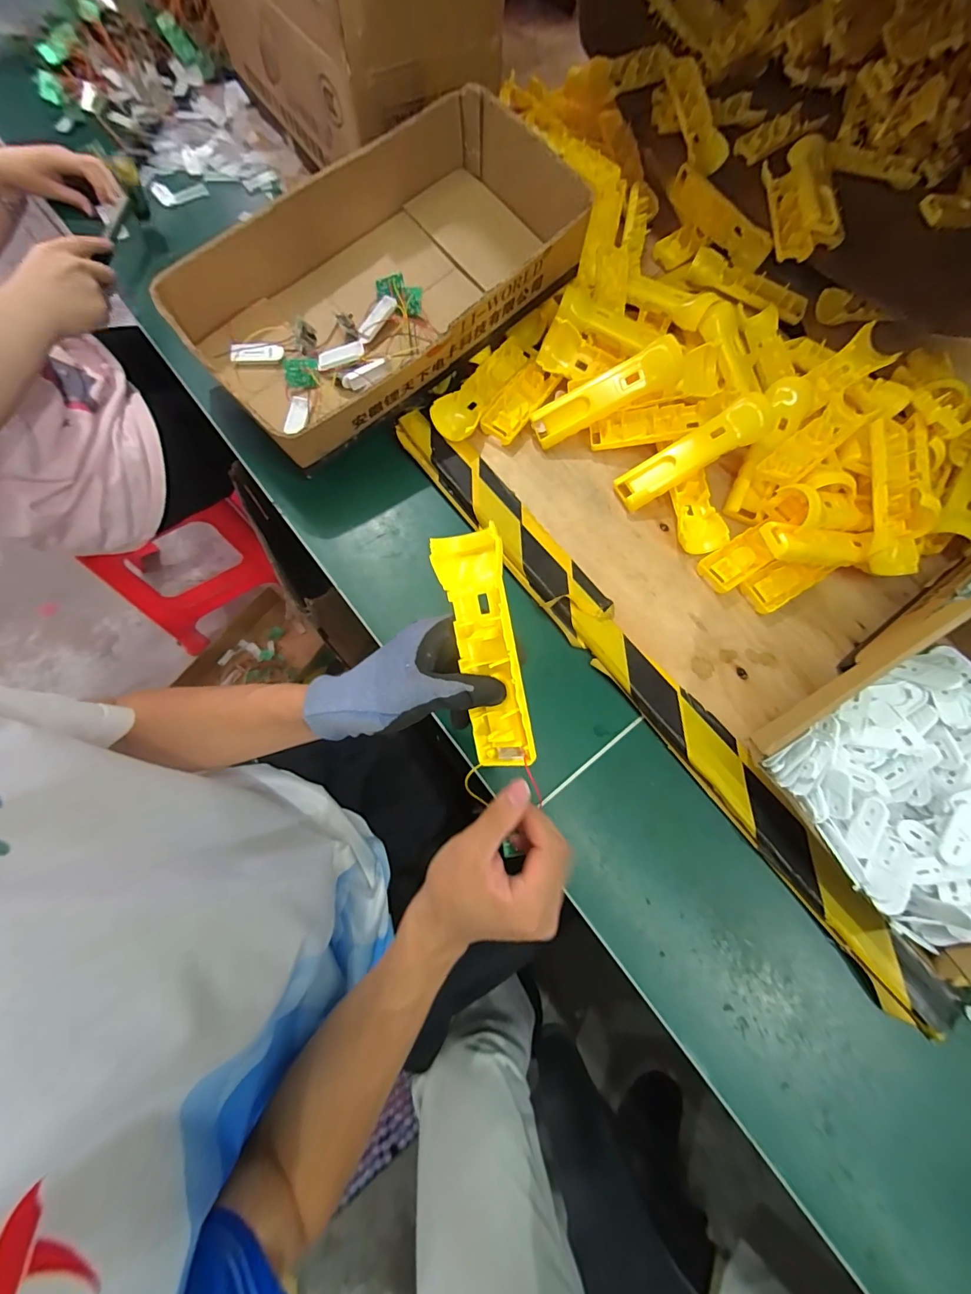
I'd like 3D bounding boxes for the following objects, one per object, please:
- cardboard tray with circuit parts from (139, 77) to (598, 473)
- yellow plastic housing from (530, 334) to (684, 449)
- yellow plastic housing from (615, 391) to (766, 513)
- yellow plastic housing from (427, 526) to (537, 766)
[{"bbox_3d":[-0.107,-0.394,0.498,0.421,0.111,0.225,-41,78,-11],"label":"cardboard tray with circuit parts"},{"bbox_3d":[0.132,-0.275,0.486,0.164,0.030,0.035,-24,76,10],"label":"yellow plastic housing"},{"bbox_3d":[0.218,-0.205,0.475,0.162,0.015,0.041,-30,77,12],"label":"yellow plastic housing"},{"bbox_3d":[0.000,0.001,0.307,0.045,0.033,0.163,-12,88,-3],"label":"yellow plastic housing"}]

